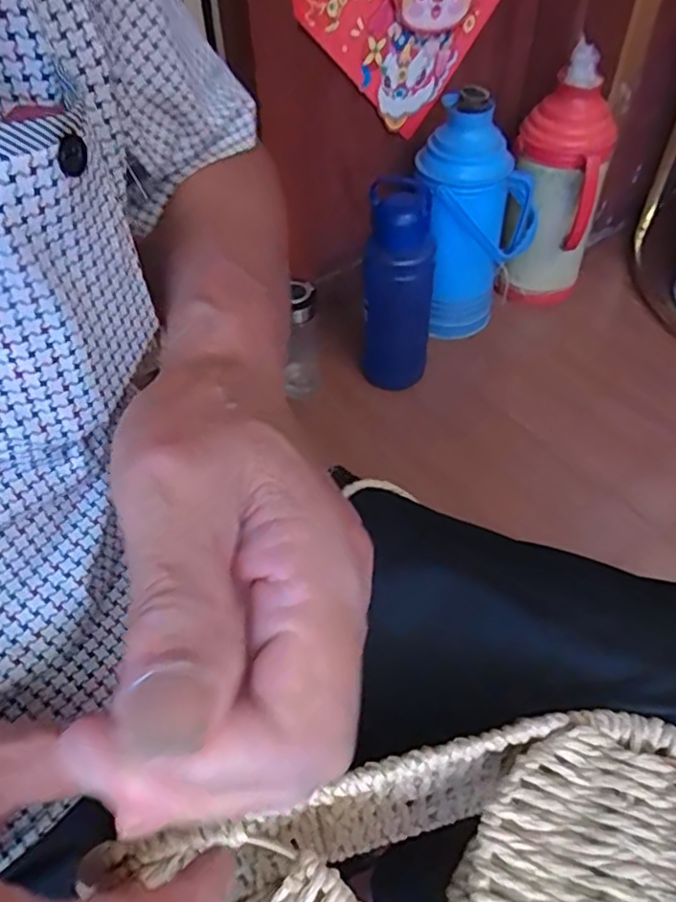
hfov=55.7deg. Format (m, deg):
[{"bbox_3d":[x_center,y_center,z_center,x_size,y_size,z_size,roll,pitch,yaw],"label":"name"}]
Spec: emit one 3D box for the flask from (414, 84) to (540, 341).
[{"bbox_3d":[0.209,-0.346,0.995,0.181,0.354,0.105,11,52,12],"label":"flask"}]

